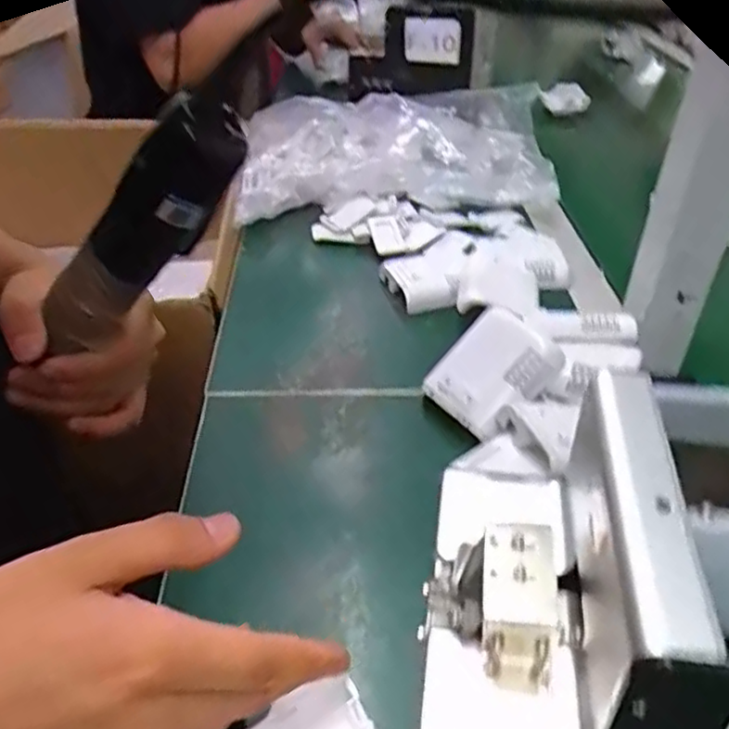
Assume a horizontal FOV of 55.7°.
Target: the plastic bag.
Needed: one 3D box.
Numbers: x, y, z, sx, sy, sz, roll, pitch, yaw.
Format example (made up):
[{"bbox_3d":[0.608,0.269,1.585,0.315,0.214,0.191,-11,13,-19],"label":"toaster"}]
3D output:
[{"bbox_3d":[0.045,-0.272,0.810,0.352,0.069,0.323,-4,36,-2],"label":"plastic bag"}]

